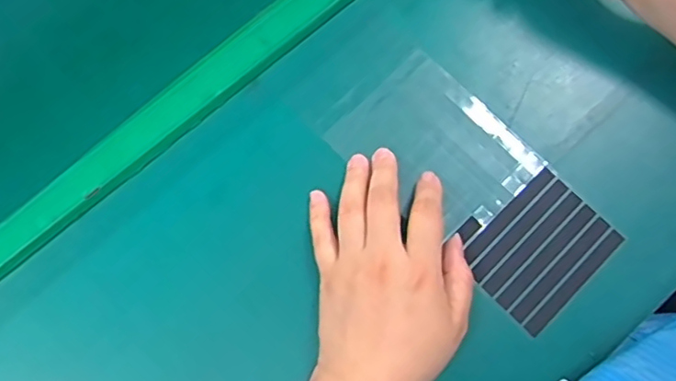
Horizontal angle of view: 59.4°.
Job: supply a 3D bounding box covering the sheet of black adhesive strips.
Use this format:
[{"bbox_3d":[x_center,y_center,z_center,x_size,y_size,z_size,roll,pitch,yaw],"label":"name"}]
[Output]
[{"bbox_3d":[0.092,-0.004,0.402,0.092,0.006,0.190,-42,80,-8],"label":"sheet of black adhesive strips"}]

